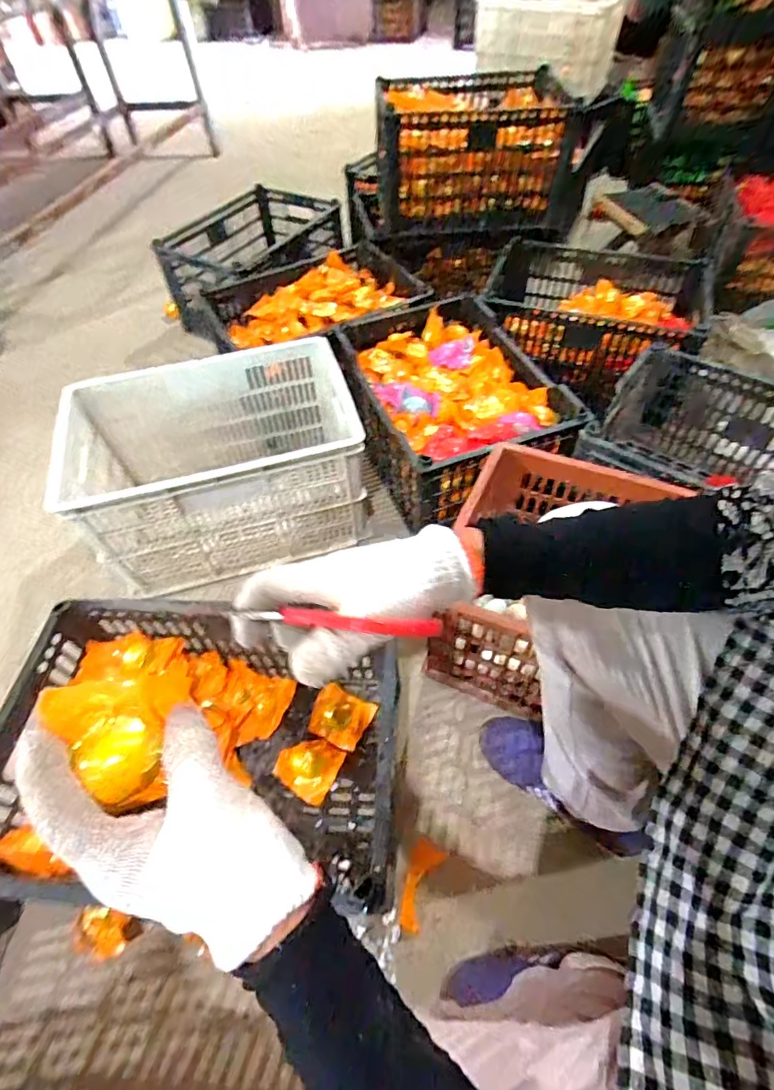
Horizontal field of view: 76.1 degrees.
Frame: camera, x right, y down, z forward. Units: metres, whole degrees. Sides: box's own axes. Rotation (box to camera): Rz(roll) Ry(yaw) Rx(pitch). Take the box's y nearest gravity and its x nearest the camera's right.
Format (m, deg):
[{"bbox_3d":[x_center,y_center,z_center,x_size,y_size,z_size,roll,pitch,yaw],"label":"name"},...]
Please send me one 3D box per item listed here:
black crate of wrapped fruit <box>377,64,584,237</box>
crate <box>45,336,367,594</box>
[{"bbox_3d":[0.203,-0.960,1.234,0.434,0.240,0.337,-2,54,1],"label":"black crate of wrapped fruit"},{"bbox_3d":[-0.295,-0.146,0.910,0.458,0.257,0.311,-13,54,-6],"label":"crate"}]

